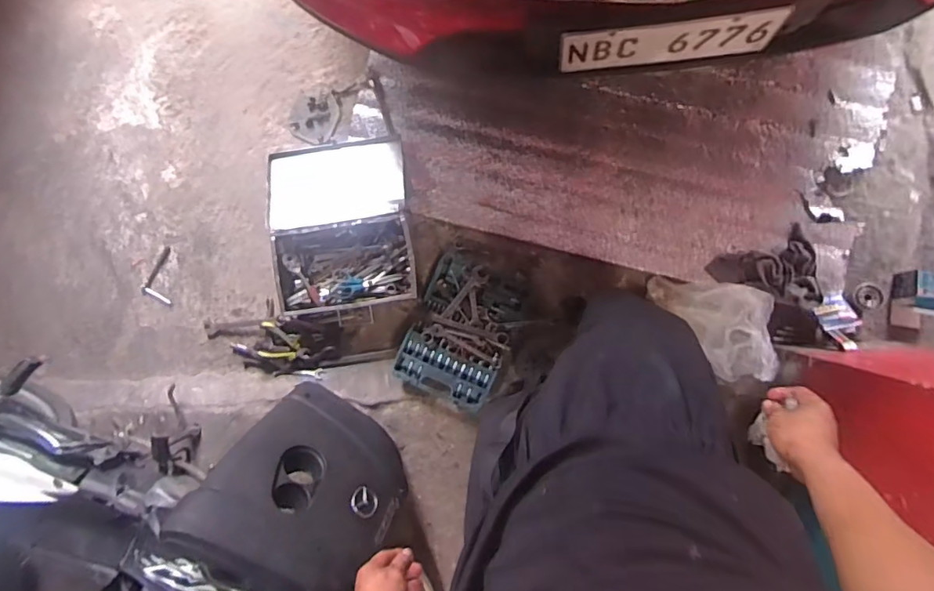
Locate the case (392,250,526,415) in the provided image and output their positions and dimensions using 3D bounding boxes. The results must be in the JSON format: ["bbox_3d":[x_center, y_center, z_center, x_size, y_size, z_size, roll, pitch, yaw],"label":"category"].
[{"bbox_3d":[-0.014,0.100,1.456,0.281,0.082,0.395,23,94,5],"label":"case"}]

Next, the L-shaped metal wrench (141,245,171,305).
[{"bbox_3d":[-0.936,-0.063,1.586,0.098,0.011,0.166,26,94,5],"label":"L-shaped metal wrench"}]

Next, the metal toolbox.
[{"bbox_3d":[-0.355,-0.182,1.478,0.411,0.102,0.451,-7,91,7],"label":"metal toolbox"}]

